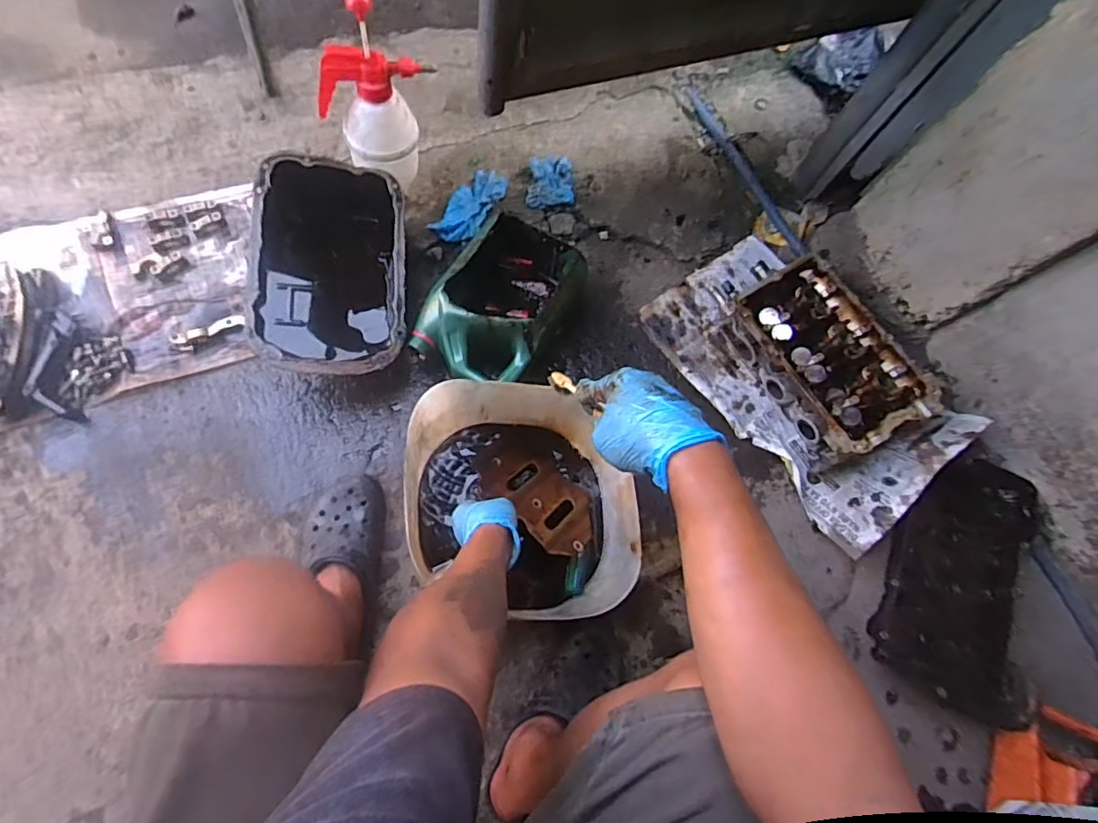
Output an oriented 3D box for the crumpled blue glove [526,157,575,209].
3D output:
[{"bbox_3d":[0.002,-0.442,1.047,0.090,0.031,0.103,-2,71,-3],"label":"crumpled blue glove"}]

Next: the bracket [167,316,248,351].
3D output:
[{"bbox_3d":[-0.541,-0.124,0.867,0.115,0.011,0.032,-19,73,-8],"label":"bracket"}]

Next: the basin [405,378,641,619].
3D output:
[{"bbox_3d":[-0.040,0.118,0.752,0.289,0.150,0.298,-2,71,-3],"label":"basin"}]

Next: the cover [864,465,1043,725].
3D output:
[{"bbox_3d":[0.613,0.237,0.819,0.218,0.071,0.369,26,72,7],"label":"cover"}]

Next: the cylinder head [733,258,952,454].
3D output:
[{"bbox_3d":[0.446,-0.085,0.906,0.183,0.129,0.312,-24,74,-10],"label":"cylinder head"}]

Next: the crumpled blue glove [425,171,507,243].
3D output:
[{"bbox_3d":[-0.143,-0.375,0.994,0.072,0.024,0.154,30,73,8],"label":"crumpled blue glove"}]

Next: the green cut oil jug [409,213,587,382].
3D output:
[{"bbox_3d":[-0.085,-0.175,0.891,0.202,0.142,0.276,28,73,7],"label":"green cut oil jug"}]

